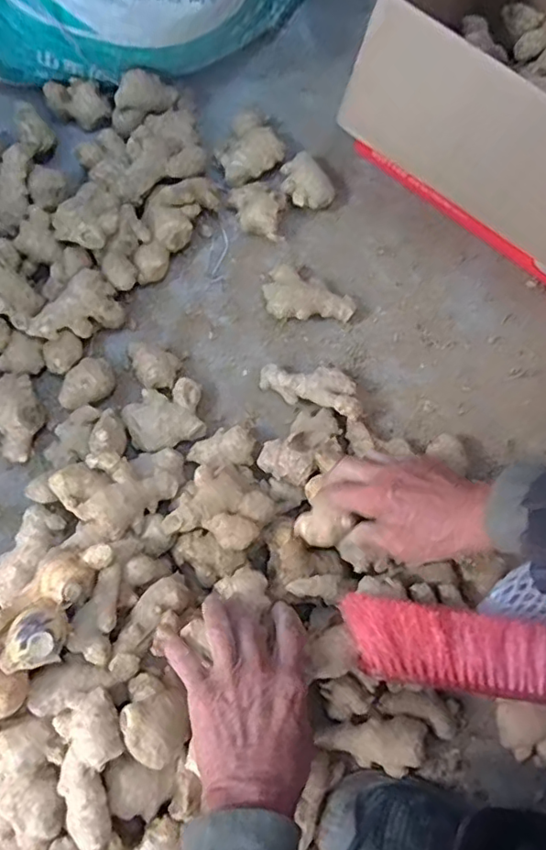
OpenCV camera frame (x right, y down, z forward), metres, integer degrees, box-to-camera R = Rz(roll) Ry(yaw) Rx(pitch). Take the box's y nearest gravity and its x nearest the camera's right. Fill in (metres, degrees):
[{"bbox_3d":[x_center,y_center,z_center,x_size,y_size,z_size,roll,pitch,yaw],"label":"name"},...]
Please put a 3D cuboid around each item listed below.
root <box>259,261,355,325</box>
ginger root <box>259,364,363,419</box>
[{"bbox_3d":[0.038,-0.142,0.647,0.107,0.038,0.070,27,77,9],"label":"root"},{"bbox_3d":[0.045,-0.043,0.623,0.118,0.036,0.054,19,76,7],"label":"ginger root"}]

